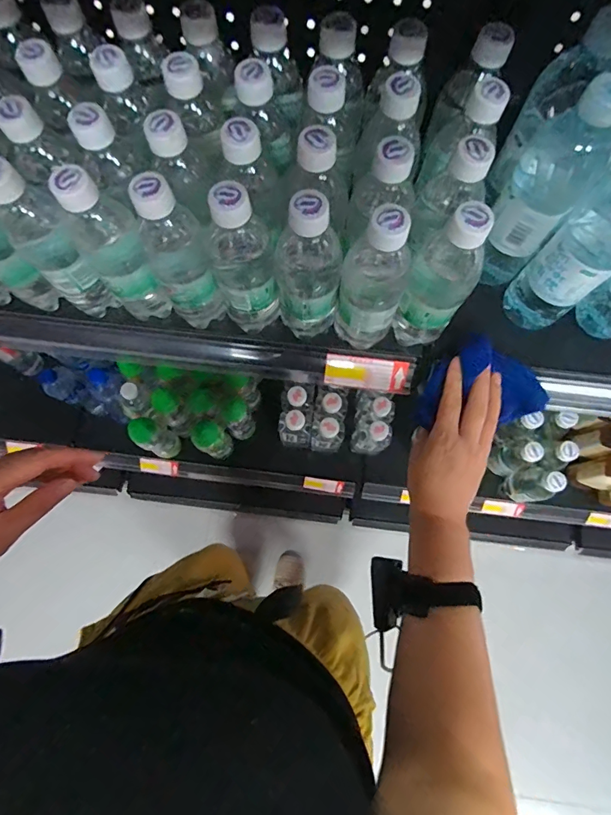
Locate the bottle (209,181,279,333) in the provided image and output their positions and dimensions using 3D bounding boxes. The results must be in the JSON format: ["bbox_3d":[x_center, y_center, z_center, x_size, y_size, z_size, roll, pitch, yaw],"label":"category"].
[{"bbox_3d":[-0.059,-0.135,0.409,0.052,0.187,0.055,0,74,0],"label":"bottle"}]

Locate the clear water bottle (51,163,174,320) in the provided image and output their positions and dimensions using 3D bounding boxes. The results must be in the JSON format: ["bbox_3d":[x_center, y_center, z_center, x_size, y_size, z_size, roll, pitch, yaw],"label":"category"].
[{"bbox_3d":[-0.180,-0.148,0.416,0.061,0.187,0.054,-36,77,-9],"label":"clear water bottle"}]

